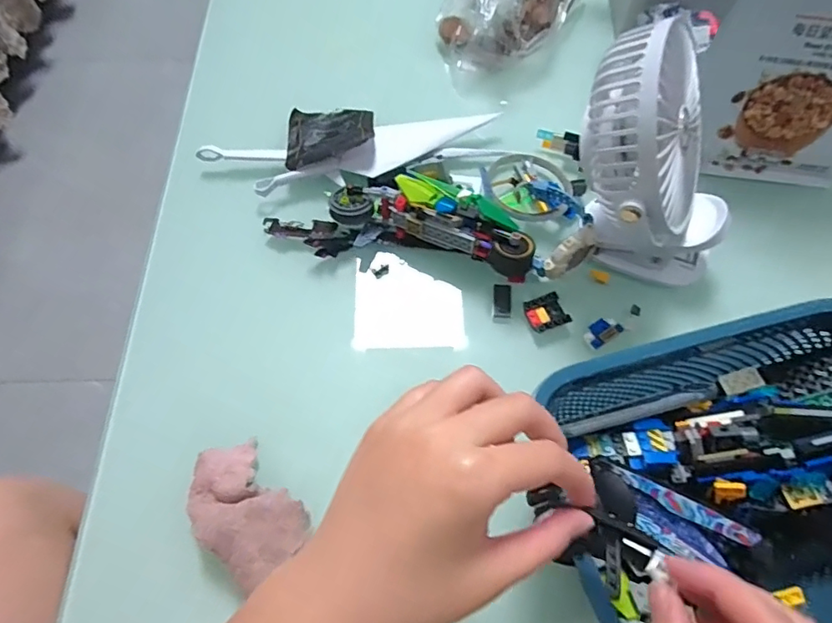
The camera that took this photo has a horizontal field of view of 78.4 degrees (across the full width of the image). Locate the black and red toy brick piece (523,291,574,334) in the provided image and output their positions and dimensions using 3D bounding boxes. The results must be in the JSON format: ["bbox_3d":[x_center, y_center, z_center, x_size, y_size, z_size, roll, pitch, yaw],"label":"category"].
[{"bbox_3d":[0.112,0.001,0.438,0.032,0.008,0.032,-17,64,-8],"label":"black and red toy brick piece"}]

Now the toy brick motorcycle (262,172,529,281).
[{"bbox_3d":[-0.018,-0.082,0.450,0.241,0.059,0.068,9,63,5],"label":"toy brick motorcycle"}]

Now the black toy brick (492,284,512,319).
[{"bbox_3d":[0.076,-0.010,0.450,0.016,0.005,0.031,1,73,8],"label":"black toy brick"}]

